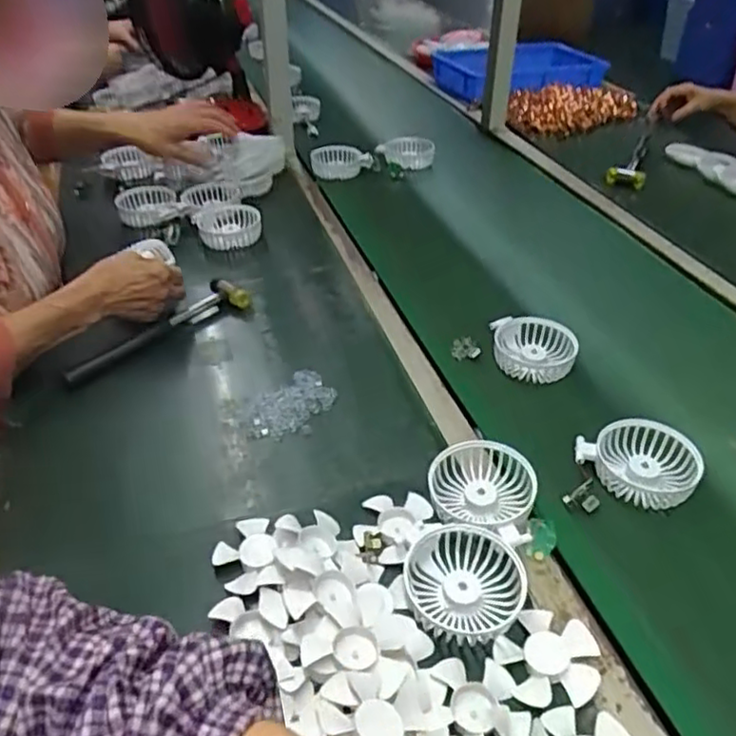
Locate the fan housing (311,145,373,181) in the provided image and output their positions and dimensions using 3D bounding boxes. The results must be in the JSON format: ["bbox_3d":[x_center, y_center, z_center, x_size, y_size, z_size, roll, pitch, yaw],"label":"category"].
[{"bbox_3d":[-0.049,-0.376,1.205,0.107,0.042,0.085,-2,38,-3],"label":"fan housing"}]

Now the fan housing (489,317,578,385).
[{"bbox_3d":[0.187,-0.019,0.745,0.090,0.027,0.093,3,38,3],"label":"fan housing"}]

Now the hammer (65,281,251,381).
[{"bbox_3d":[-0.247,-0.046,0.774,0.229,0.020,0.052,-31,48,-34],"label":"hammer"}]

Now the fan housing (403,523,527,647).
[{"bbox_3d":[0.071,0.159,0.493,0.086,0.026,0.080,0,38,0],"label":"fan housing"}]

